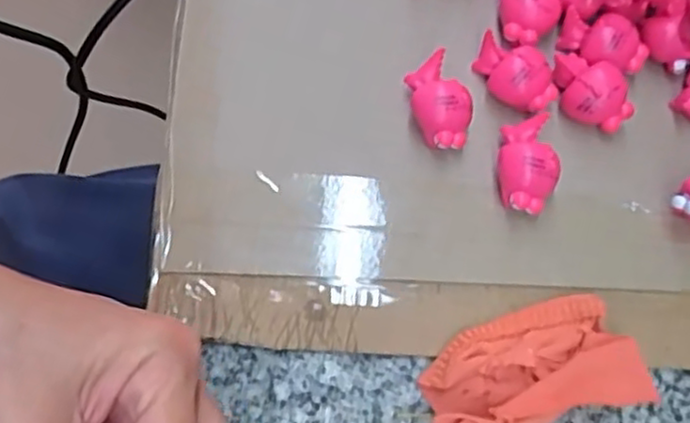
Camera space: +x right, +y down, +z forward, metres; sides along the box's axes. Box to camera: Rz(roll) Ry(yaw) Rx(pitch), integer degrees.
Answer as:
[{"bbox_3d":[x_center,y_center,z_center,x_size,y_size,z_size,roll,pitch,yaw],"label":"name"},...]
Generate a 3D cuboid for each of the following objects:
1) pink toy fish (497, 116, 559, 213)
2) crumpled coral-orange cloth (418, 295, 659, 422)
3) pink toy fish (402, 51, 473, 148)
[{"bbox_3d":[0.072,-0.019,0.281,0.022,0.023,0.036,-11,71,-6],"label":"pink toy fish"},{"bbox_3d":[0.066,0.059,0.257,0.073,0.021,0.043,-18,72,-8],"label":"crumpled coral-orange cloth"},{"bbox_3d":[0.038,-0.043,0.288,0.021,0.024,0.035,-23,73,-10],"label":"pink toy fish"}]

